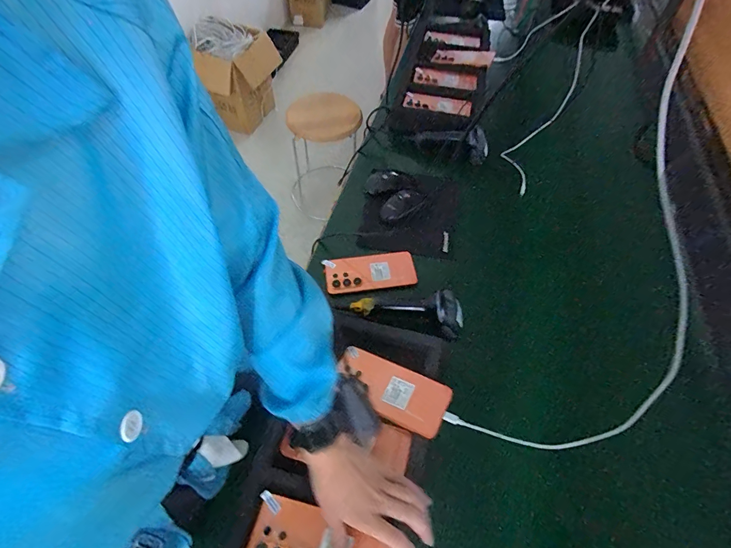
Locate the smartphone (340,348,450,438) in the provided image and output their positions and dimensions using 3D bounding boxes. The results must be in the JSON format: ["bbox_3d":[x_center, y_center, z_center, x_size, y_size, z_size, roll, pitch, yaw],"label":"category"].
[{"bbox_3d":[0.033,0.163,0.527,0.165,0.008,0.074,20,56,23],"label":"smartphone"}]

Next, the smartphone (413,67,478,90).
[{"bbox_3d":[0.209,-0.514,0.968,0.162,0.015,0.063,11,57,5],"label":"smartphone"}]

